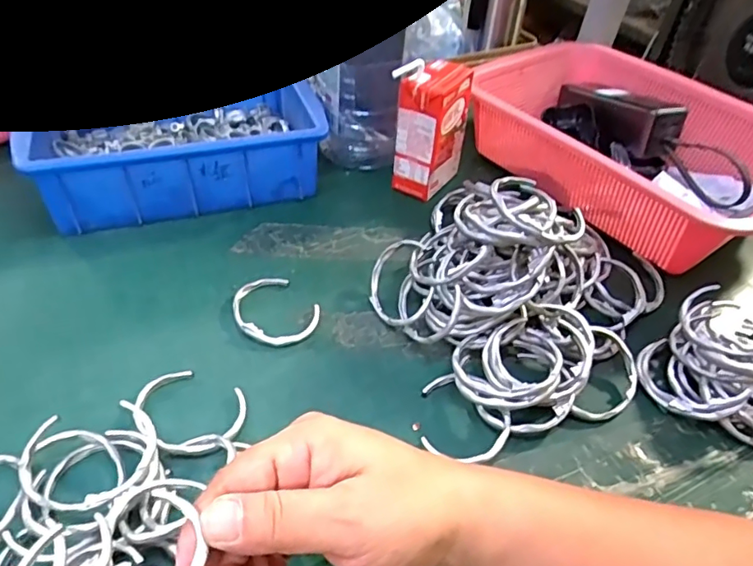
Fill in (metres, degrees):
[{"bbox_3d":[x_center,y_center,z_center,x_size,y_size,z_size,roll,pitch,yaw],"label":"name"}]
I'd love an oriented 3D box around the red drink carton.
[{"bbox_3d":[0.050,-0.141,0.499,0.043,0.117,0.073,28,49,22],"label":"red drink carton"}]

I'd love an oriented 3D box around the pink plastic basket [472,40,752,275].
[{"bbox_3d":[0.250,-0.137,0.526,0.215,0.081,0.300,-23,52,-28],"label":"pink plastic basket"}]

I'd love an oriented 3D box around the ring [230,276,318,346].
[{"bbox_3d":[-0.075,0.020,0.395,0.055,0.008,0.064,-25,53,-29],"label":"ring"}]

